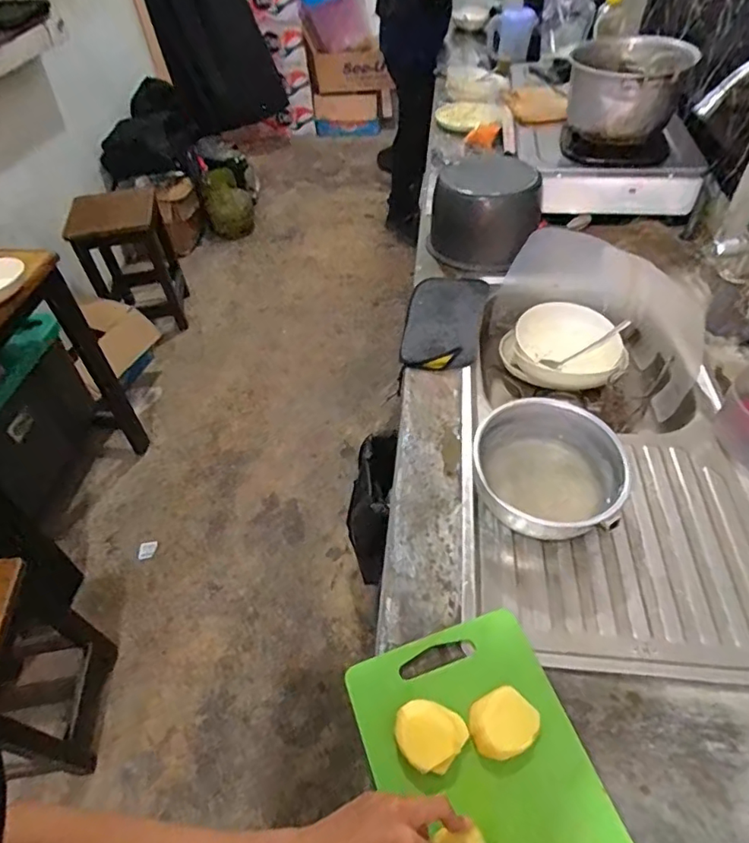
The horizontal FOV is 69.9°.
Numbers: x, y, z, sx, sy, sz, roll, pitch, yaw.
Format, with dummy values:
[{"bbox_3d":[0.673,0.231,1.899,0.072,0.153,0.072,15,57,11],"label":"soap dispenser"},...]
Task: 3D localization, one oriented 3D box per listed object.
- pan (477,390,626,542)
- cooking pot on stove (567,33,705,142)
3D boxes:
[{"bbox_3d":[0.231,0.068,0.700,0.164,0.072,0.193,-21,51,-14],"label":"pan"},{"bbox_3d":[0.490,-0.654,1.044,0.202,0.142,0.187,-2,49,2],"label":"cooking pot on stove"}]

